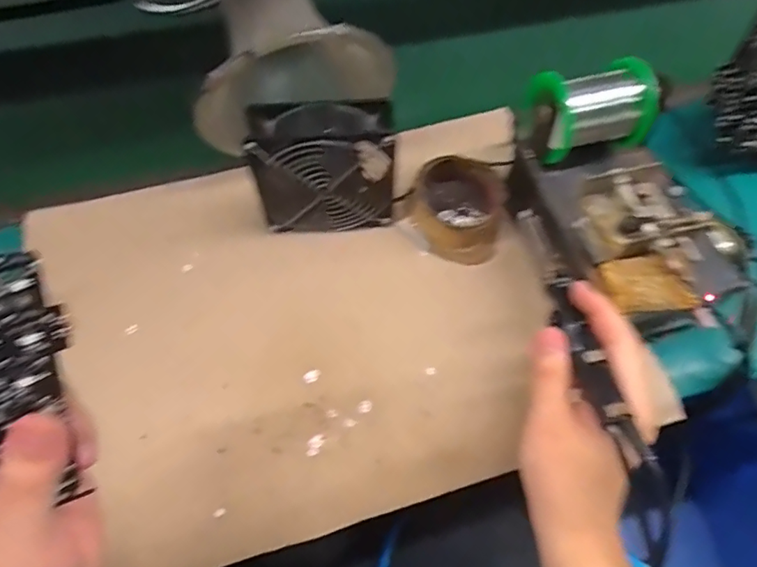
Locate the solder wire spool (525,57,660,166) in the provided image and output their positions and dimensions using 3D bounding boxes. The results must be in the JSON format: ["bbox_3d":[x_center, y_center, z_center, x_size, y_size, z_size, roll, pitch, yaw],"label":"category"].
[{"bbox_3d":[0.171,-0.139,0.406,0.090,0.056,0.060,-17,63,-9],"label":"solder wire spool"}]

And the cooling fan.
[{"bbox_3d":[-0.045,-0.097,0.440,0.119,0.115,0.048,0,61,0],"label":"cooling fan"}]

